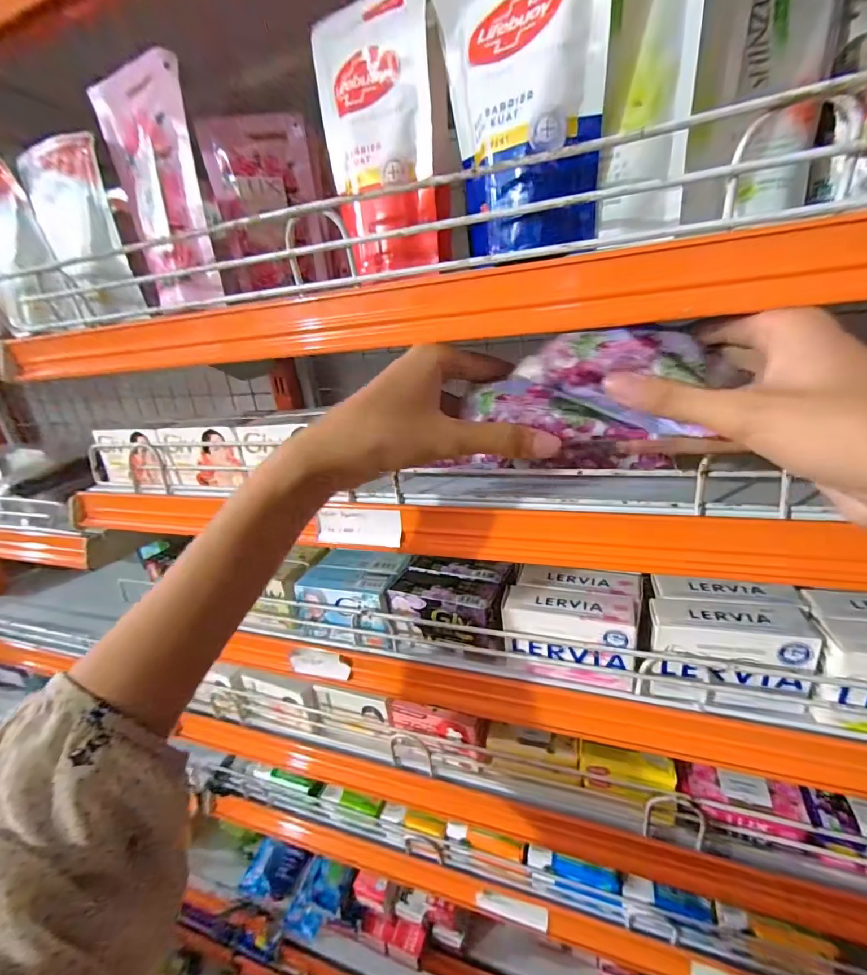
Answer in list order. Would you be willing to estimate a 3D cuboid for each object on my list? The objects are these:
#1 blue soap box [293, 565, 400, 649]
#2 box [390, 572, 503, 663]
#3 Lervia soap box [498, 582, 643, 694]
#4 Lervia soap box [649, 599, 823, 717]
[{"bbox_3d":[-0.082,0.112,0.414,0.097,0.058,0.039,0,23,17],"label":"blue soap box"},{"bbox_3d":[0.015,0.112,0.387,0.101,0.056,0.044,1,24,19],"label":"box"},{"bbox_3d":[0.105,0.115,0.343,0.093,0.062,0.034,2,24,21],"label":"Lervia soap box"},{"bbox_3d":[0.204,0.117,0.307,0.095,0.062,0.035,0,23,17],"label":"Lervia soap box"}]

